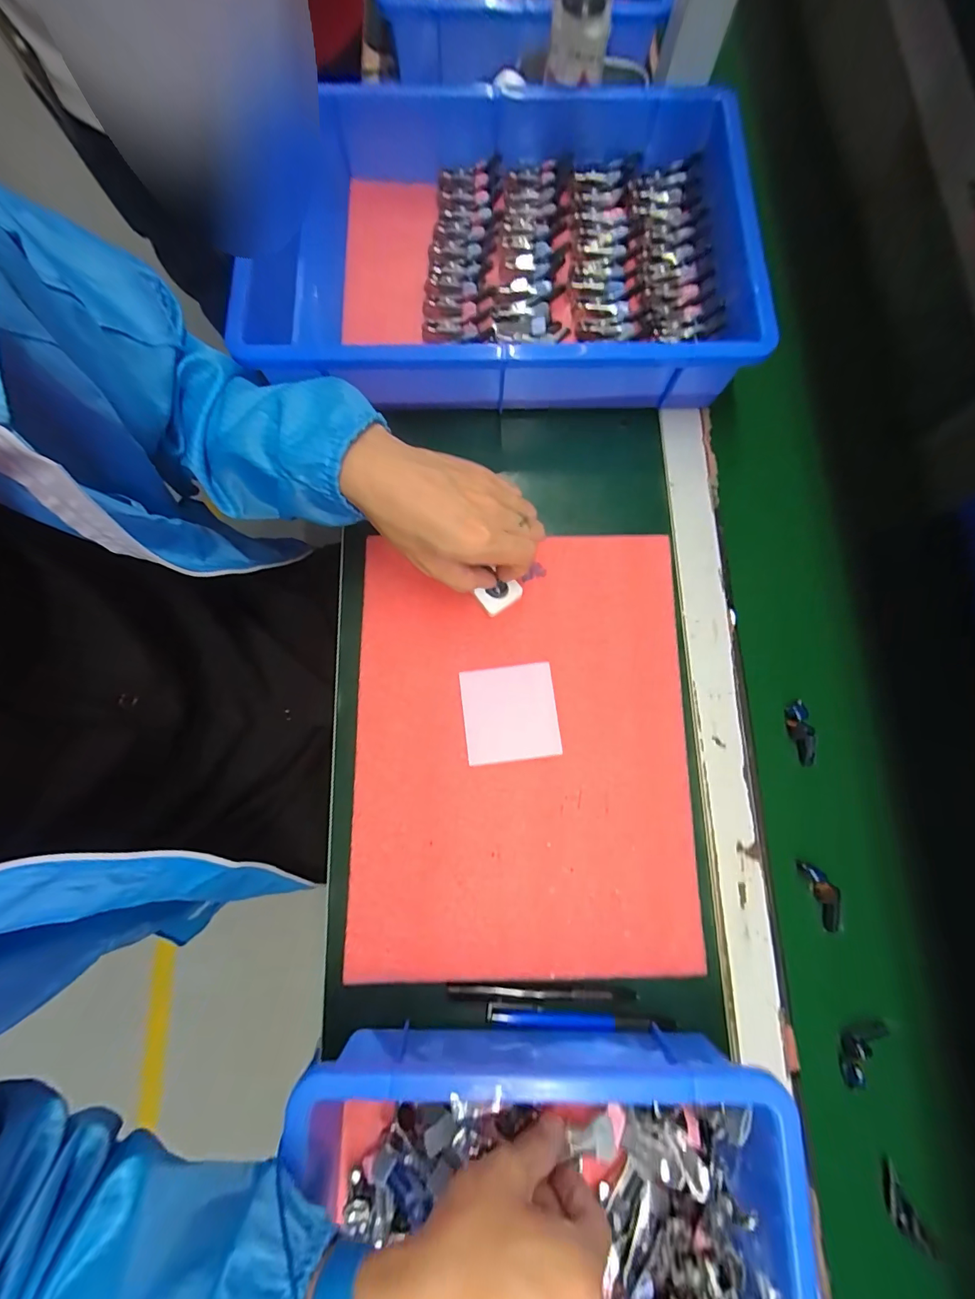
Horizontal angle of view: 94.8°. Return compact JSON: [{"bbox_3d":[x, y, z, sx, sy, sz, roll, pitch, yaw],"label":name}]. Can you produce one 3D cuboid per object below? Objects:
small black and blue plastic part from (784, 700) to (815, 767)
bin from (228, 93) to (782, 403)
[{"bbox_3d":[0.260,0.071,0.372,0.015,0.015,0.052,-10,80,-3],"label":"small black and blue plastic part"},{"bbox_3d":[0.020,-0.371,0.419,0.432,0.078,0.306,1,79,-1],"label":"bin"}]

